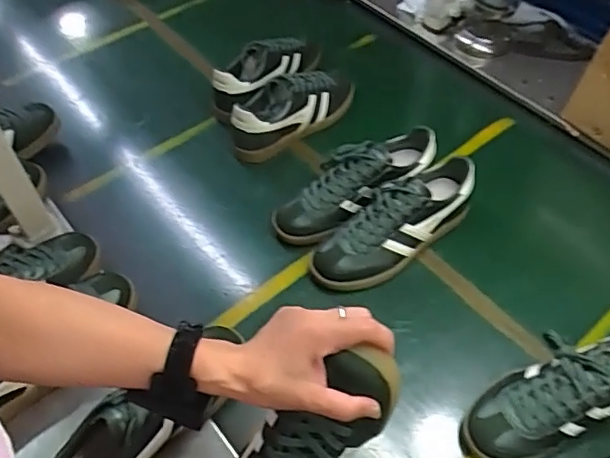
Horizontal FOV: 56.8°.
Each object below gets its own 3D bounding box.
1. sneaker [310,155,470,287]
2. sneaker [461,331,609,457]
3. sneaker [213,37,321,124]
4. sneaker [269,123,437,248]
[{"bbox_3d":[0.129,-0.012,0.805,0.267,0.087,0.091,-34,60,-12],"label":"sneaker"},{"bbox_3d":[0.314,0.185,0.670,0.278,0.083,0.099,-23,55,-6],"label":"sneaker"},{"bbox_3d":[-0.063,-0.260,0.979,0.089,0.111,0.225,37,63,25],"label":"sneaker"},{"bbox_3d":[0.076,-0.066,0.842,0.264,0.091,0.094,-33,60,-12],"label":"sneaker"}]

